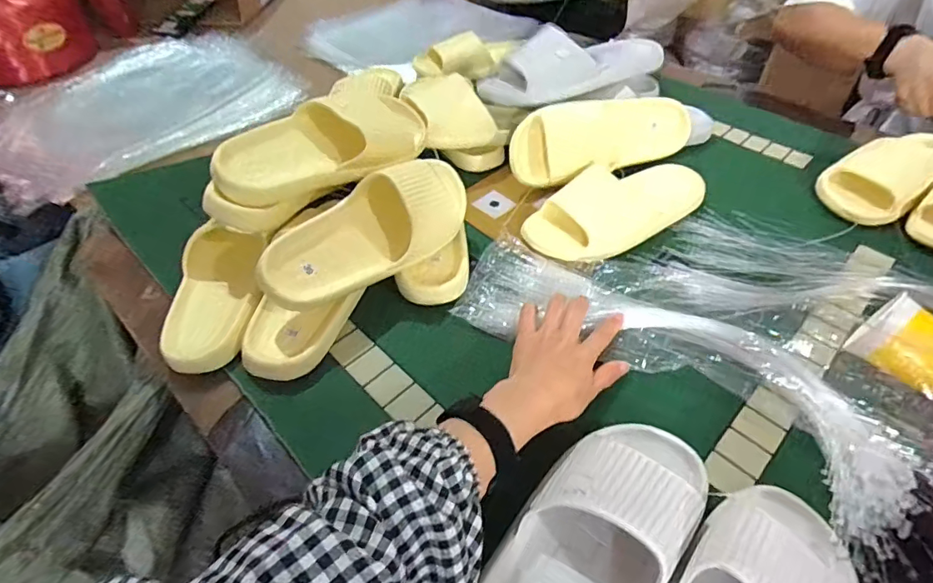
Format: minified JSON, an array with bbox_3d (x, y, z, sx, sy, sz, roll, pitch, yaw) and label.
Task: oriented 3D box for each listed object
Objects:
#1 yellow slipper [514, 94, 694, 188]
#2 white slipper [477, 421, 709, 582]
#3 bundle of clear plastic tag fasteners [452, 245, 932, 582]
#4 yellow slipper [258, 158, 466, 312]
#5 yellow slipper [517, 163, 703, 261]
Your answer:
[{"bbox_3d":[0.181,-0.200,0.682,0.242,0.112,0.067,-12,12,-8],"label":"yellow slipper"},{"bbox_3d":[0.079,0.183,0.344,0.100,0.056,0.254,29,54,26],"label":"white slipper"},{"bbox_3d":[0.183,0.062,0.483,0.421,0.039,0.129,28,54,28],"label":"bundle of clear plastic tag fasteners"},{"bbox_3d":[-0.093,-0.064,0.530,0.252,0.103,0.074,-35,16,-27],"label":"yellow slipper"},{"bbox_3d":[0.192,-0.110,0.618,0.239,0.056,0.100,-22,50,-17],"label":"yellow slipper"}]

